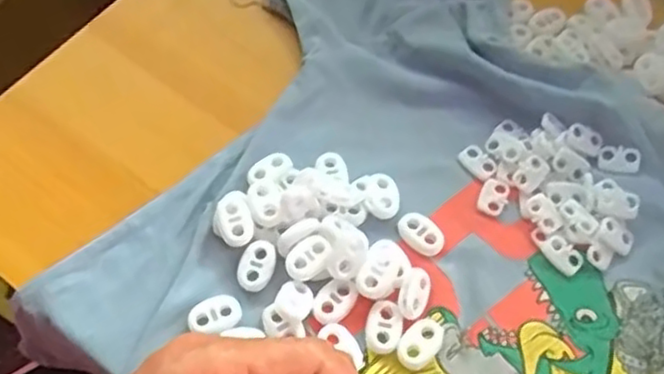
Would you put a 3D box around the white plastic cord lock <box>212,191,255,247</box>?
[{"bbox_3d":[-0.044,0.016,0.303,0.017,0.011,0.024,-10,64,-7],"label":"white plastic cord lock"}]

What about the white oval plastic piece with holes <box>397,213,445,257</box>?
[{"bbox_3d":[0.040,0.022,0.307,0.023,0.006,0.014,40,69,17],"label":"white oval plastic piece with holes"}]

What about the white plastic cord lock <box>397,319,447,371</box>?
[{"bbox_3d":[0.038,0.066,0.285,0.023,0.006,0.016,-40,71,-19],"label":"white plastic cord lock"}]

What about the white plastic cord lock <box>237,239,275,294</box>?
[{"bbox_3d":[-0.033,0.034,0.297,0.014,0.005,0.023,12,64,4],"label":"white plastic cord lock"}]

